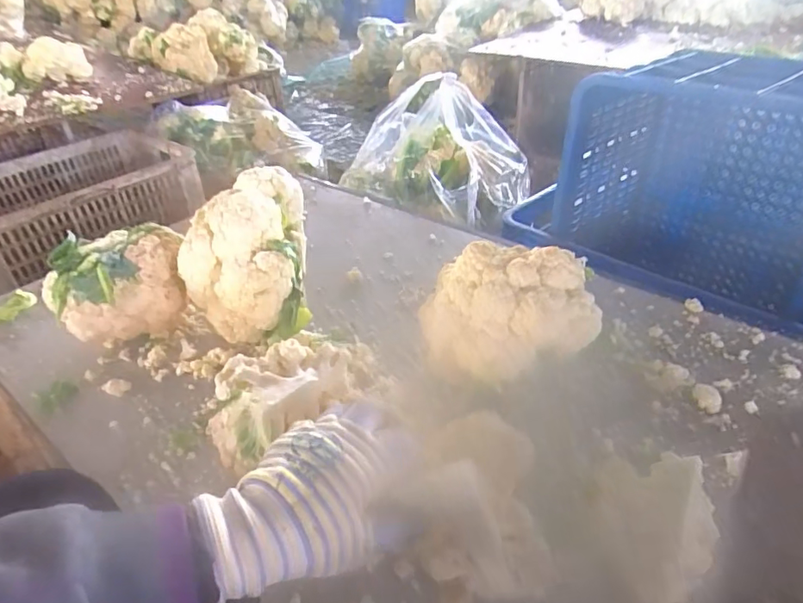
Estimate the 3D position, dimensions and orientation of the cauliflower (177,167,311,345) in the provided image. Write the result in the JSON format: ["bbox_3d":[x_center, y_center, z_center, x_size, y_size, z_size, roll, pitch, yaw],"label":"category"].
[{"bbox_3d":[-0.171,-0.035,0.600,0.130,0.168,0.155,-7,36,-3],"label":"cauliflower"}]

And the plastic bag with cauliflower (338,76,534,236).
[{"bbox_3d":[0.062,-0.328,1.129,0.375,0.193,0.308,18,41,26],"label":"plastic bag with cauliflower"}]

